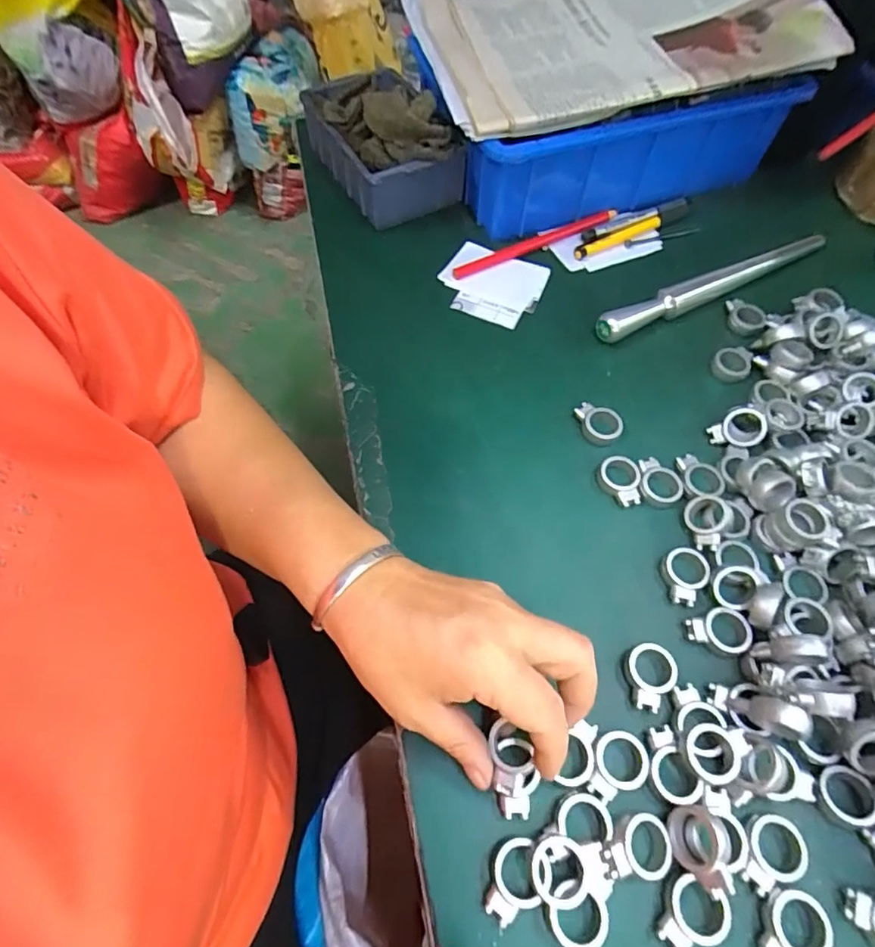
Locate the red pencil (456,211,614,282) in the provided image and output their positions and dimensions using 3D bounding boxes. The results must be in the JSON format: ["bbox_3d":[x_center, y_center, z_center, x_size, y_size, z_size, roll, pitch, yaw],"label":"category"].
[{"bbox_3d":[0.083,-0.194,0.443,0.156,0.008,0.011,-23,63,-13],"label":"red pencil"}]

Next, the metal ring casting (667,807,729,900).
[{"bbox_3d":[0.119,0.172,0.242,0.021,0.008,0.033,-16,50,28],"label":"metal ring casting"}]

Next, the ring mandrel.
[{"bbox_3d":[0.220,-0.150,0.415,0.222,0.021,0.018,-23,63,-14],"label":"ring mandrel"}]

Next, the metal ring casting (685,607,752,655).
[{"bbox_3d":[0.158,0.089,0.298,0.034,0.007,0.024,-1,60,-1],"label":"metal ring casting"}]

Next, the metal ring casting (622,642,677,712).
[{"bbox_3d":[0.115,0.110,0.285,0.025,0.009,0.033,2,60,0],"label":"metal ring casting"}]

